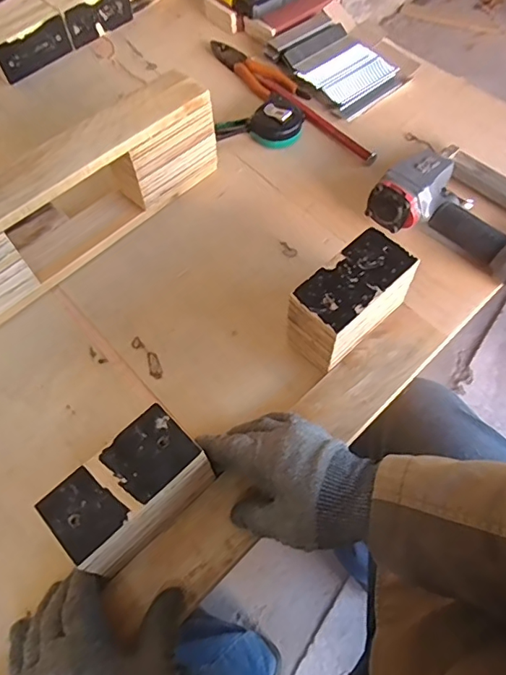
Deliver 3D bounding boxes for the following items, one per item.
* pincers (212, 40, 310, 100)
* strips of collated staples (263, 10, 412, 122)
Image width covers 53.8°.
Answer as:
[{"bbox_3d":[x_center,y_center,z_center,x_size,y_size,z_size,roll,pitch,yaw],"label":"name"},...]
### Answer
[{"bbox_3d":[-0.002,-0.392,0.738,0.050,0.018,0.188,-40,69,-19],"label":"pincers"},{"bbox_3d":[0.117,-0.399,0.723,0.129,0.028,0.194,-34,67,-17],"label":"strips of collated staples"}]

